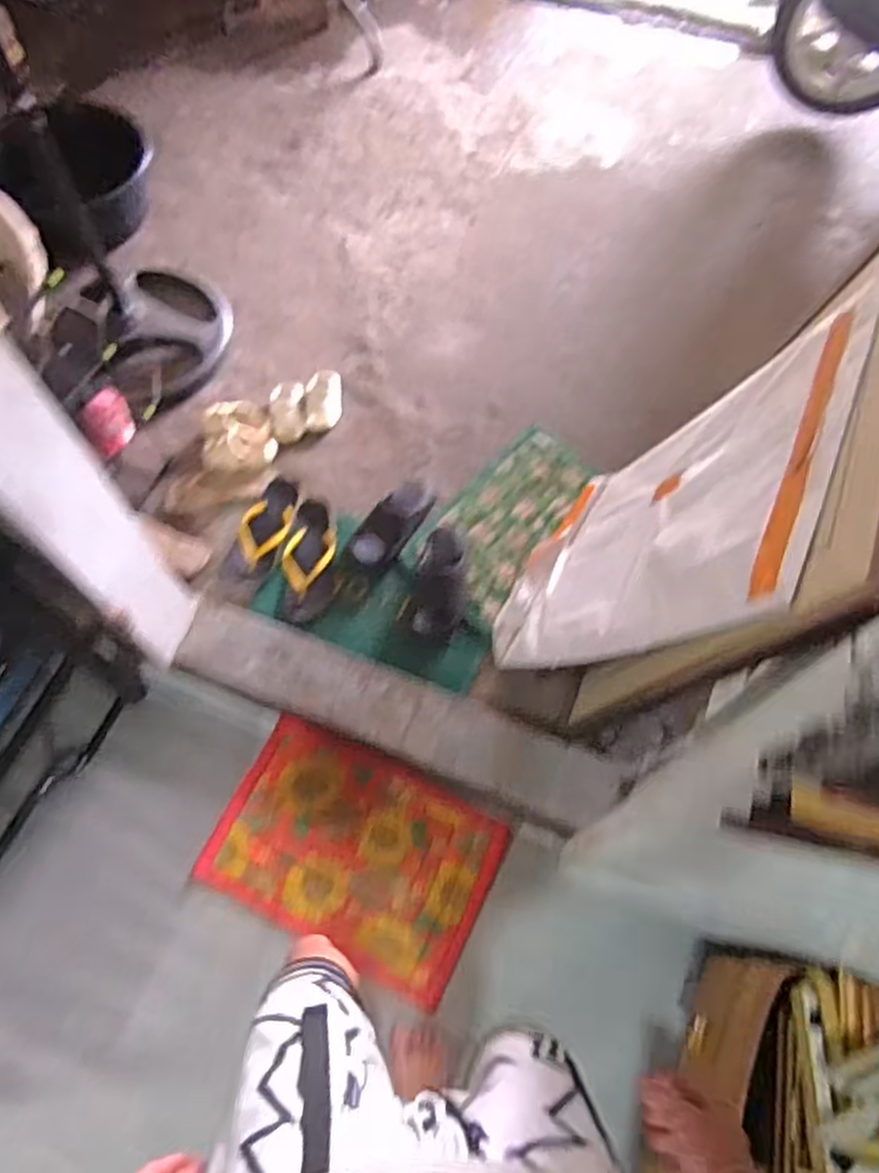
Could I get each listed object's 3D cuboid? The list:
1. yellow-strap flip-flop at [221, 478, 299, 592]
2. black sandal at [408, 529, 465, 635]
[{"bbox_3d":[-0.388,-0.122,1.564,0.097,0.038,0.288,17,65,7],"label":"yellow-strap flip-flop"},{"bbox_3d":[0.005,-0.009,1.497,0.109,0.067,0.228,10,64,4],"label":"black sandal"}]

